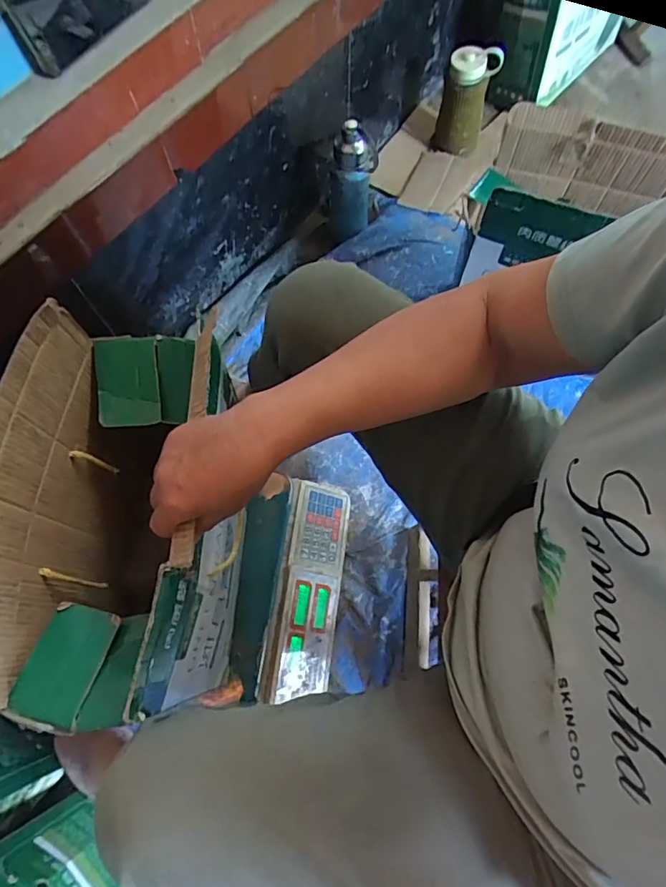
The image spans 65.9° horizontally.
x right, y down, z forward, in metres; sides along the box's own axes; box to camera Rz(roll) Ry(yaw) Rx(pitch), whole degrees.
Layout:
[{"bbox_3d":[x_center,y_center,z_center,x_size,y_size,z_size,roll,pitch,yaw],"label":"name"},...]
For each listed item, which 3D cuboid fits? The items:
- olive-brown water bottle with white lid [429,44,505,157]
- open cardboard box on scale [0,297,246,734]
[{"bbox_3d":[0.259,-0.676,1.017,0.095,0.177,0.075,19,71,8],"label":"olive-brown water bottle with white lid"},{"bbox_3d":[-0.193,0.077,0.524,0.173,0.278,0.355,2,70,2],"label":"open cardboard box on scale"}]

